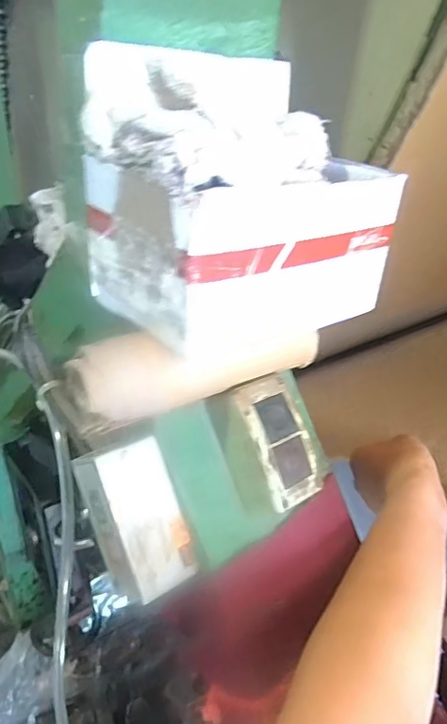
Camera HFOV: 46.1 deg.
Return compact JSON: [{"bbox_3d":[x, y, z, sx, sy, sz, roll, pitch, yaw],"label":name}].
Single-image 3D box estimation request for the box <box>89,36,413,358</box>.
[{"bbox_3d":[0.014,-0.095,0.295,0.159,0.124,0.097,-18,38,-35],"label":"box"}]

